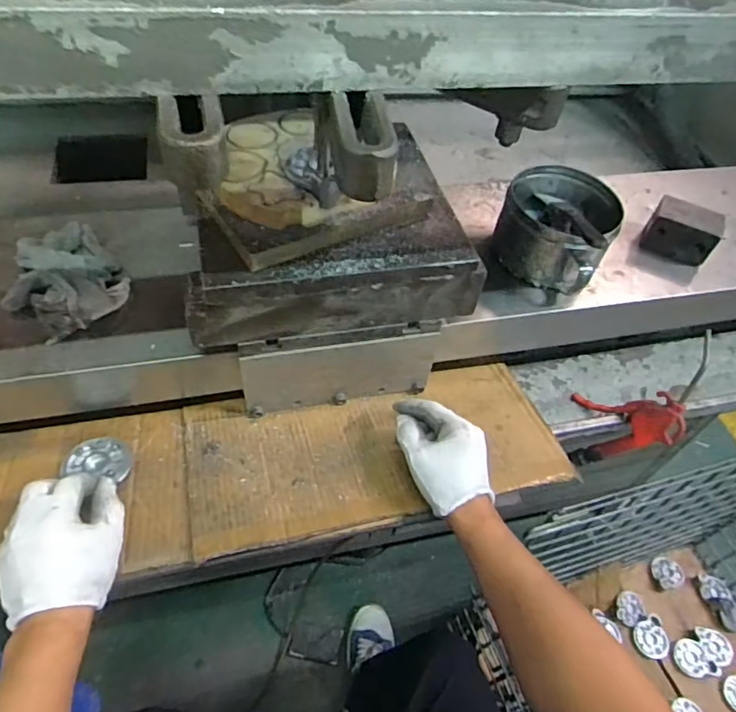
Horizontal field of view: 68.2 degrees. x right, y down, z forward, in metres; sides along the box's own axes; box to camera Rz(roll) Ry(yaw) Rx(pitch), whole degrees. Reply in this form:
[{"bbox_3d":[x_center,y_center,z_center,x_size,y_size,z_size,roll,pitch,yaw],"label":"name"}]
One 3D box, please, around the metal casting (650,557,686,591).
[{"bbox_3d":[0.695,0.501,1.256,0.071,0.018,0.067,3,51,-4],"label":"metal casting"}]

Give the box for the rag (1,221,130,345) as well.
[{"bbox_3d":[-0.321,-0.086,0.564,0.113,0.041,0.141,-27,59,-24],"label":"rag"}]

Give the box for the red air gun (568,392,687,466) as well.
[{"bbox_3d":[0.337,0.089,0.698,0.130,0.086,0.032,-7,11,46],"label":"red air gun"}]

